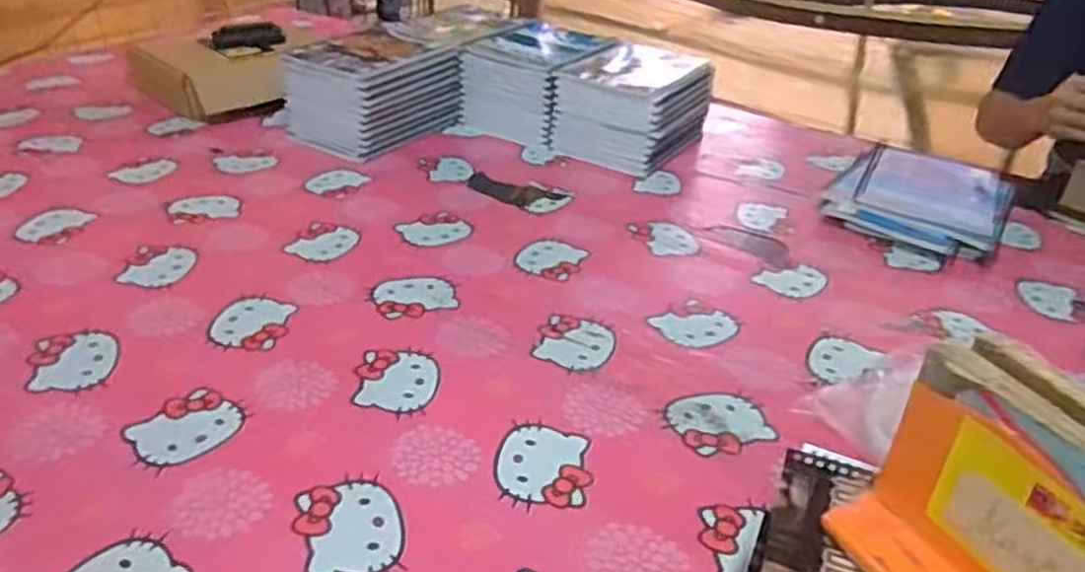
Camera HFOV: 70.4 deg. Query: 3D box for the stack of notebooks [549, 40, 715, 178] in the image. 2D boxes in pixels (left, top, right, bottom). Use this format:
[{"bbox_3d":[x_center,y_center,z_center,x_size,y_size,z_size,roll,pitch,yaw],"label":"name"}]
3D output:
[{"bbox_3d":[0.134,-0.257,1.099,0.175,0.125,0.195,23,37,27],"label":"stack of notebooks"}]

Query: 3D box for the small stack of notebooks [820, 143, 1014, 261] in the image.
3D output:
[{"bbox_3d":[0.484,-0.114,0.980,0.196,0.050,0.237,23,37,27],"label":"small stack of notebooks"}]

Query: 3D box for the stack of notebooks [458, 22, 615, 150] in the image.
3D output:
[{"bbox_3d":[0.000,-0.312,1.172,0.163,0.122,0.234,19,35,22],"label":"stack of notebooks"}]

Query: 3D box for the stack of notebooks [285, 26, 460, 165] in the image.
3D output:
[{"bbox_3d":[-0.246,-0.280,1.106,0.168,0.118,0.204,26,39,31],"label":"stack of notebooks"}]

